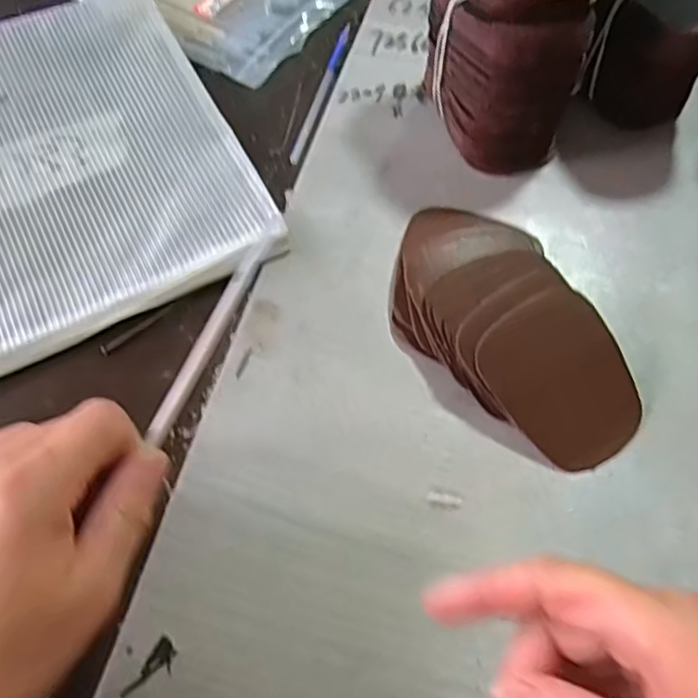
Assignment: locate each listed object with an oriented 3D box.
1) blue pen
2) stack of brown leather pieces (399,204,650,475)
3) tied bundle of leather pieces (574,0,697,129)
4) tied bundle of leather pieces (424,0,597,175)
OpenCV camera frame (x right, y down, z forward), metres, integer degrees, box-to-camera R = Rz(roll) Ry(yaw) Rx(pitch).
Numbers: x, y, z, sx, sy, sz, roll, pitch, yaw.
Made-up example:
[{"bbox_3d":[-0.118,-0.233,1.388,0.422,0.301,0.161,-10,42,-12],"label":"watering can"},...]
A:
[{"bbox_3d":[-0.016,-0.168,0.425,0.008,0.004,0.124,15,64,5],"label":"blue pen"},{"bbox_3d":[0.080,-0.015,0.332,0.090,0.029,0.156,-22,67,-13],"label":"stack of brown leather pieces"},{"bbox_3d":[0.179,-0.188,0.389,0.071,0.094,0.095,-22,67,-13],"label":"tied bundle of leather pieces"},{"bbox_3d":[0.088,-0.171,0.365,0.074,0.112,0.090,-17,66,-10],"label":"tied bundle of leather pieces"}]

